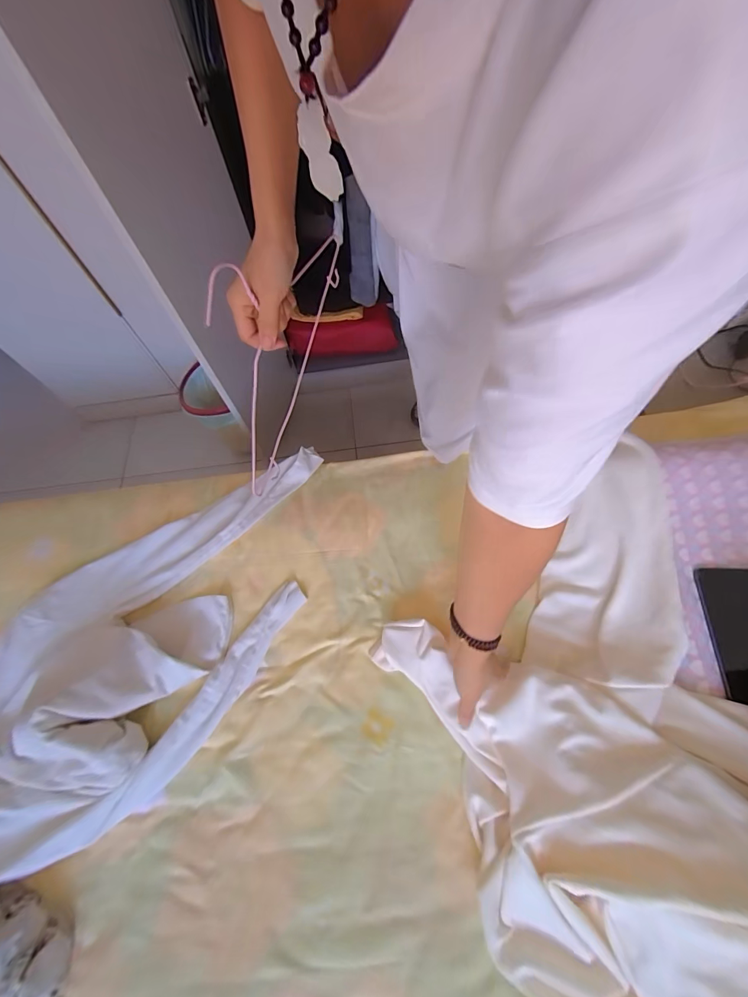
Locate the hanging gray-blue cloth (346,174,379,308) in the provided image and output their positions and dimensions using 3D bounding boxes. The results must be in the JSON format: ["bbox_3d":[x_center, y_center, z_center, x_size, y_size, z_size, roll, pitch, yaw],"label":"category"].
[{"bbox_3d":[-0.034,-0.699,1.056,0.077,0.316,0.032,12,65,10],"label":"hanging gray-blue cloth"}]

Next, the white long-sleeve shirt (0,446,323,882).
[{"bbox_3d":[-0.297,0.179,0.553,0.599,0.090,0.353,-32,67,-13],"label":"white long-sleeve shirt"}]

